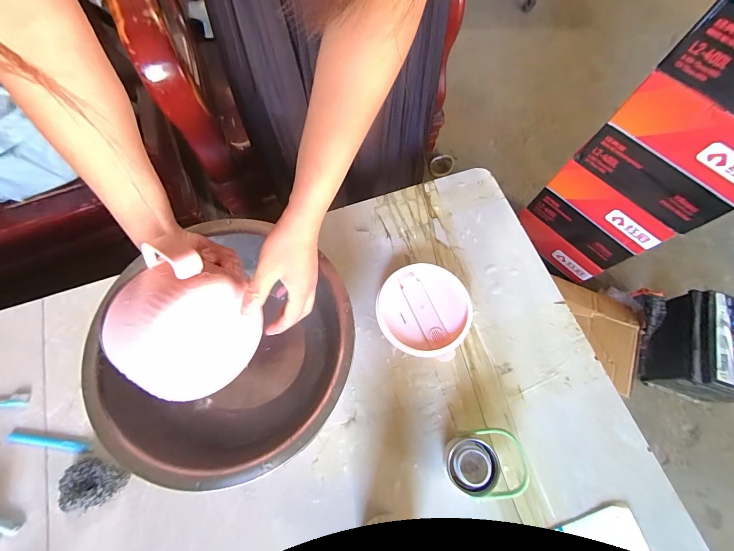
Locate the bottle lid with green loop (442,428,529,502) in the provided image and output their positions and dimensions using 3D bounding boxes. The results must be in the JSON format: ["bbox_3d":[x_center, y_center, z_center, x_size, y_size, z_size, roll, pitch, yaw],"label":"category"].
[{"bbox_3d":[0.150,0.243,0.431,0.096,0.056,0.079,-15,71,-5],"label":"bottle lid with green loop"}]

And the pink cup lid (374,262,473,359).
[{"bbox_3d":[0.087,0.050,0.520,0.139,0.026,0.144,0,70,0],"label":"pink cup lid"}]

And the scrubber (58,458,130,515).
[{"bbox_3d":[-0.358,0.269,0.434,0.069,0.031,0.060,-24,72,-8],"label":"scrubber"}]

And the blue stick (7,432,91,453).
[{"bbox_3d":[-0.444,0.231,0.461,0.116,0.007,0.016,9,70,3],"label":"blue stick"}]

